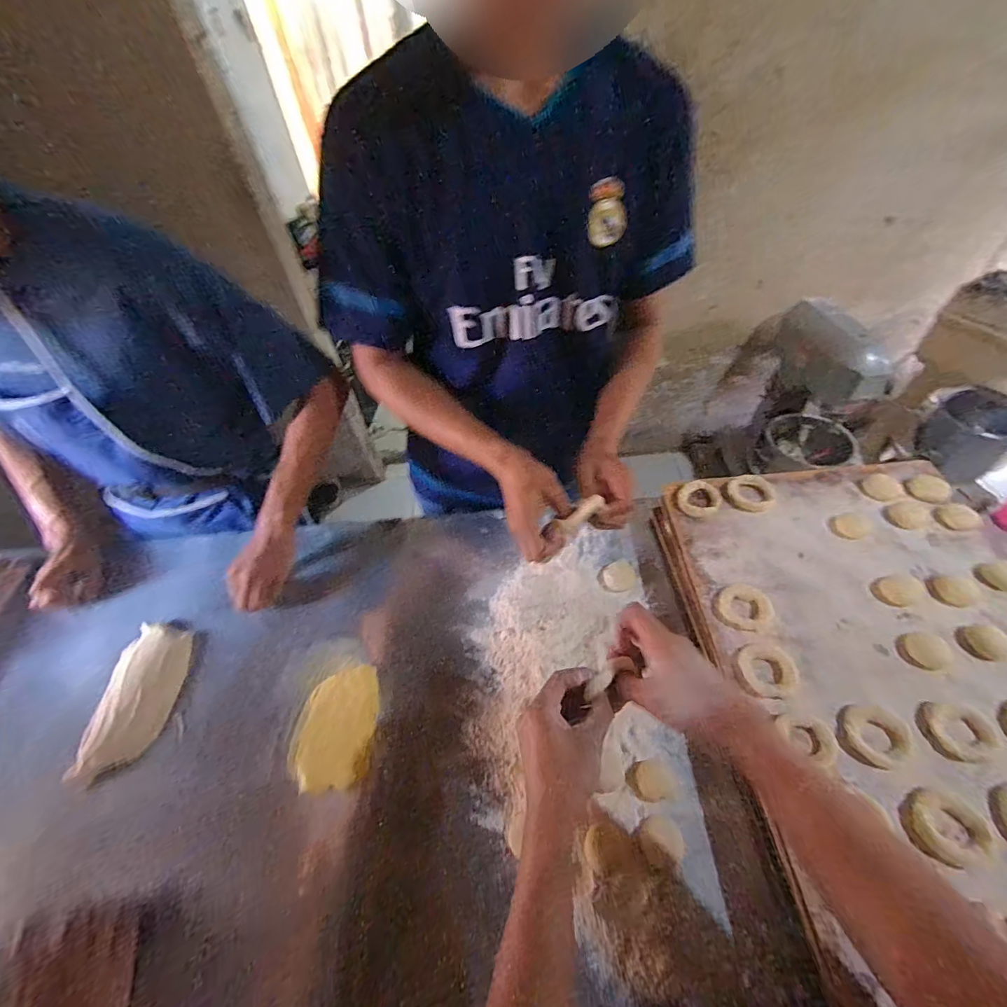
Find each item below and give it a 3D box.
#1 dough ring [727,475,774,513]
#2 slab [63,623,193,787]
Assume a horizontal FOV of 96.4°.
[{"bbox_3d":[0.385,-0.018,0.701,0.068,0.009,0.070,-3,50,3],"label":"dough ring"},{"bbox_3d":[-0.483,0.251,0.598,0.090,0.027,0.198,-8,50,-2],"label":"slab"}]

